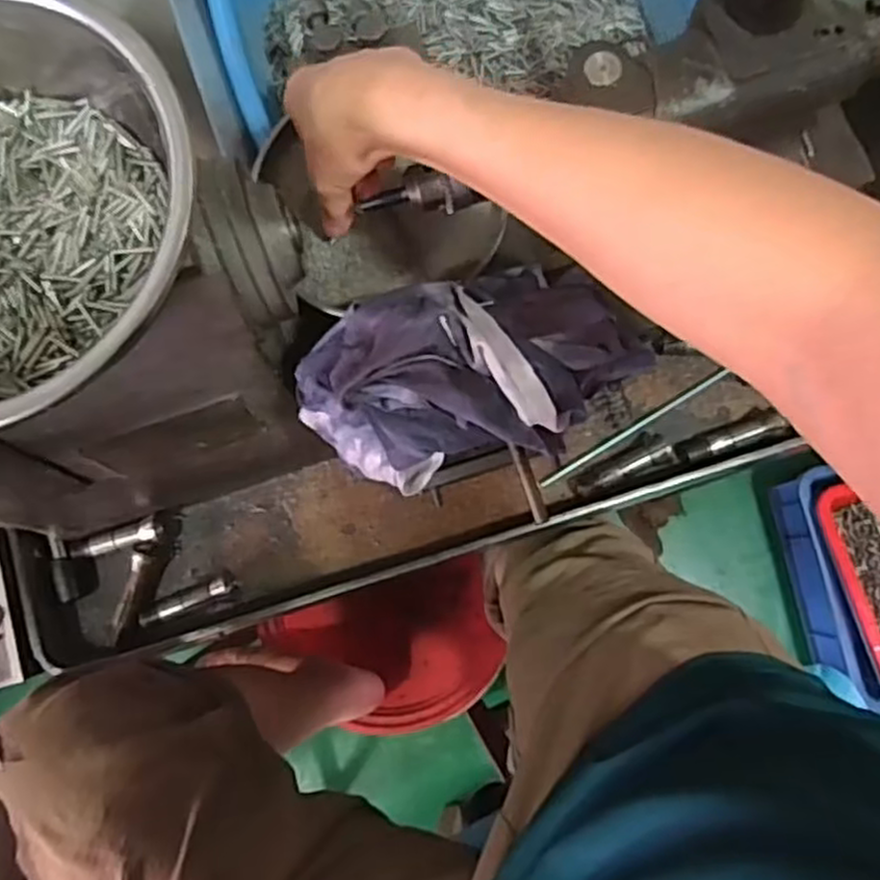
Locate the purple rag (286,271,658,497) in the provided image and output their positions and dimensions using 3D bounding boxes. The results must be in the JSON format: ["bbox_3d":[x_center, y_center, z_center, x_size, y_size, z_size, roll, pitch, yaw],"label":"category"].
[{"bbox_3d":[0.014,-0.033,0.384,0.179,0.060,0.096,-14,81,0],"label":"purple rag"}]

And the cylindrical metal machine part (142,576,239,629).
[{"bbox_3d":[-0.191,0.123,0.572,0.071,0.020,0.017,-20,81,0],"label":"cylindrical metal machine part"}]

